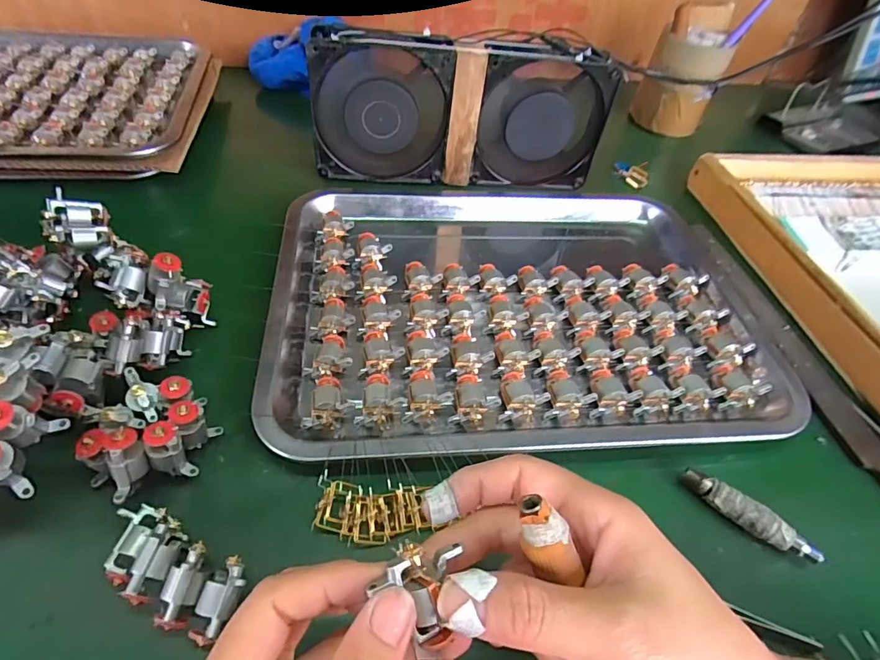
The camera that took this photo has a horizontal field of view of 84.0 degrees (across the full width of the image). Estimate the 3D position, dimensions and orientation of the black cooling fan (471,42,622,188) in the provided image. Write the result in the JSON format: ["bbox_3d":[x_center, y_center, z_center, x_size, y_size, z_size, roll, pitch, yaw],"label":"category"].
[{"bbox_3d":[0.091,-0.196,0.457,0.122,0.123,0.035,-1,49,-7],"label":"black cooling fan"}]

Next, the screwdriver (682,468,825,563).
[{"bbox_3d":[0.169,0.102,0.269,0.070,0.018,0.013,32,53,20],"label":"screwdriver"}]

